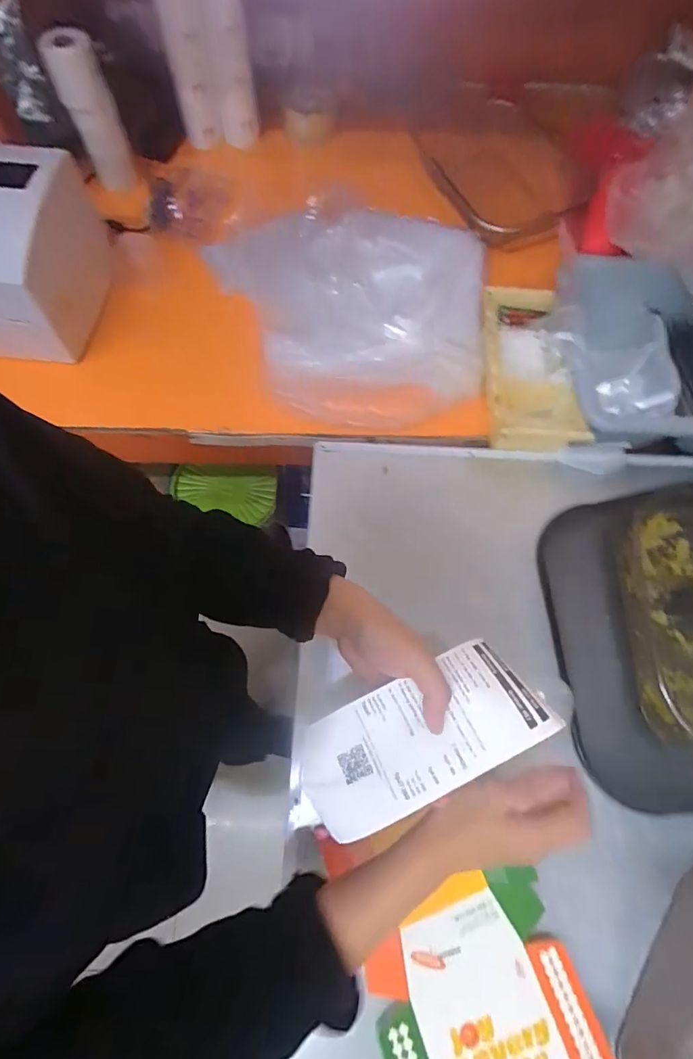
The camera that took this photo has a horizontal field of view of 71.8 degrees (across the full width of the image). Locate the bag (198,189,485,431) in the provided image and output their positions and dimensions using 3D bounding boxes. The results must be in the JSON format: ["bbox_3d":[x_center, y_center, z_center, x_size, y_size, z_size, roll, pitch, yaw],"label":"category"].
[{"bbox_3d":[-0.015,-0.315,0.673,0.406,0.042,0.356,7,68,1],"label":"bag"}]

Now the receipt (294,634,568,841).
[{"bbox_3d":[0.050,0.141,0.328,0.167,0.017,0.078,-25,70,1],"label":"receipt"}]

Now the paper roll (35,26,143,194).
[{"bbox_3d":[-0.373,-0.616,0.710,0.066,0.184,0.065,-14,70,-7],"label":"paper roll"}]

